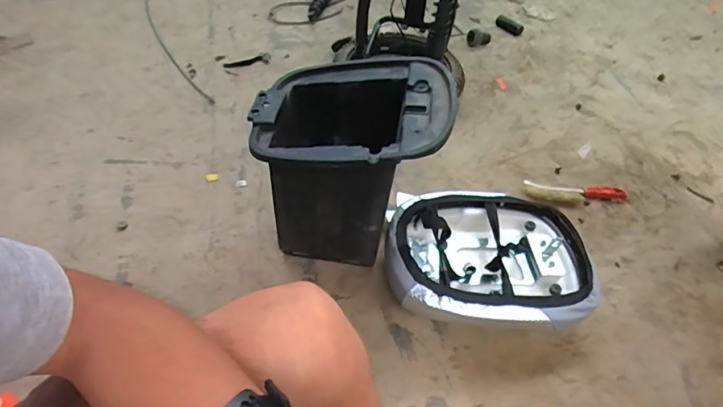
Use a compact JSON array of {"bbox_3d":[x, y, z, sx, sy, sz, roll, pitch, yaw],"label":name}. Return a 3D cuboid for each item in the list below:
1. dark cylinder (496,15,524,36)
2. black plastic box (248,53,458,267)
[{"bbox_3d":[0.497,-0.598,1.539,0.096,0.041,0.035,32,55,22],"label":"dark cylinder"},{"bbox_3d":[-0.017,-0.066,0.802,0.281,0.317,0.239,8,49,5],"label":"black plastic box"}]

